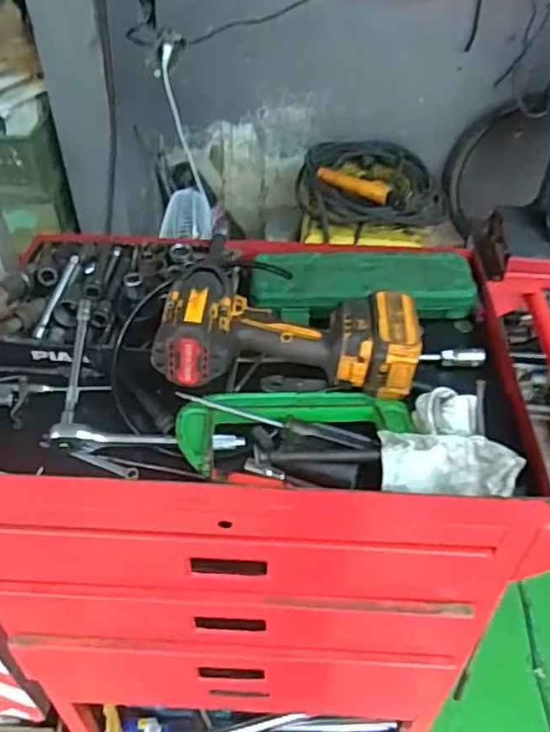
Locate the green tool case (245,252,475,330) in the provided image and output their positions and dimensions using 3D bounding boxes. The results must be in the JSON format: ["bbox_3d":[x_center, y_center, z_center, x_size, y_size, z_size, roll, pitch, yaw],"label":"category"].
[{"bbox_3d":[0.113,-0.105,0.816,0.286,0.053,0.104,0,43,-1],"label":"green tool case"}]

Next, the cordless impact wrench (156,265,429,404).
[{"bbox_3d":[0.015,-0.047,0.695,0.275,0.073,0.152,2,43,1],"label":"cordless impact wrench"}]

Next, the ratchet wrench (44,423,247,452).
[{"bbox_3d":[-0.129,0.074,0.644,0.191,0.029,0.023,1,43,1],"label":"ratchet wrench"}]

